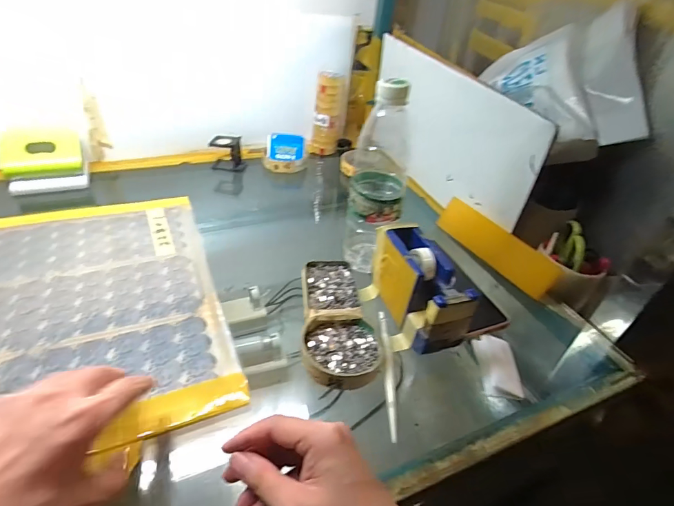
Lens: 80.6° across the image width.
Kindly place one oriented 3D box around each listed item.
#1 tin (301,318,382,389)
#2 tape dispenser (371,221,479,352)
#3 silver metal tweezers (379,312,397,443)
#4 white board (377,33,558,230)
[{"bbox_3d":[0.006,0.096,0.388,0.077,0.014,0.074,4,38,-4],"label":"tin"},{"bbox_3d":[0.084,0.036,0.425,0.052,0.076,0.136,-8,41,-18],"label":"tape dispenser"},{"bbox_3d":[0.050,0.111,0.384,0.010,0.009,0.142,5,38,-3],"label":"silver metal tweezers"},{"bbox_3d":[0.161,-0.192,0.636,0.015,0.187,0.400,-9,43,-22],"label":"white board"}]

